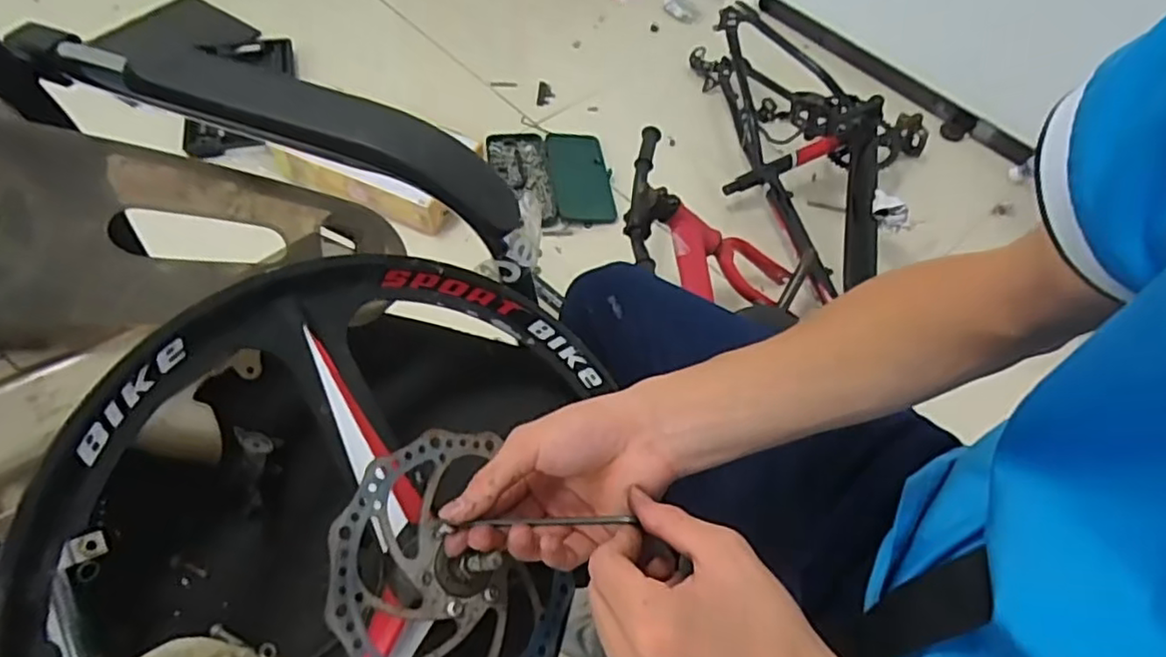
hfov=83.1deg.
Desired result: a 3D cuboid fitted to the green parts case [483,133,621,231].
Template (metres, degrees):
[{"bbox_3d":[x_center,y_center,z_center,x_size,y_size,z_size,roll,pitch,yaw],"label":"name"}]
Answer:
[{"bbox_3d":[-0.066,-0.306,1.339,0.242,0.032,0.256,-5,56,-9],"label":"green parts case"}]

